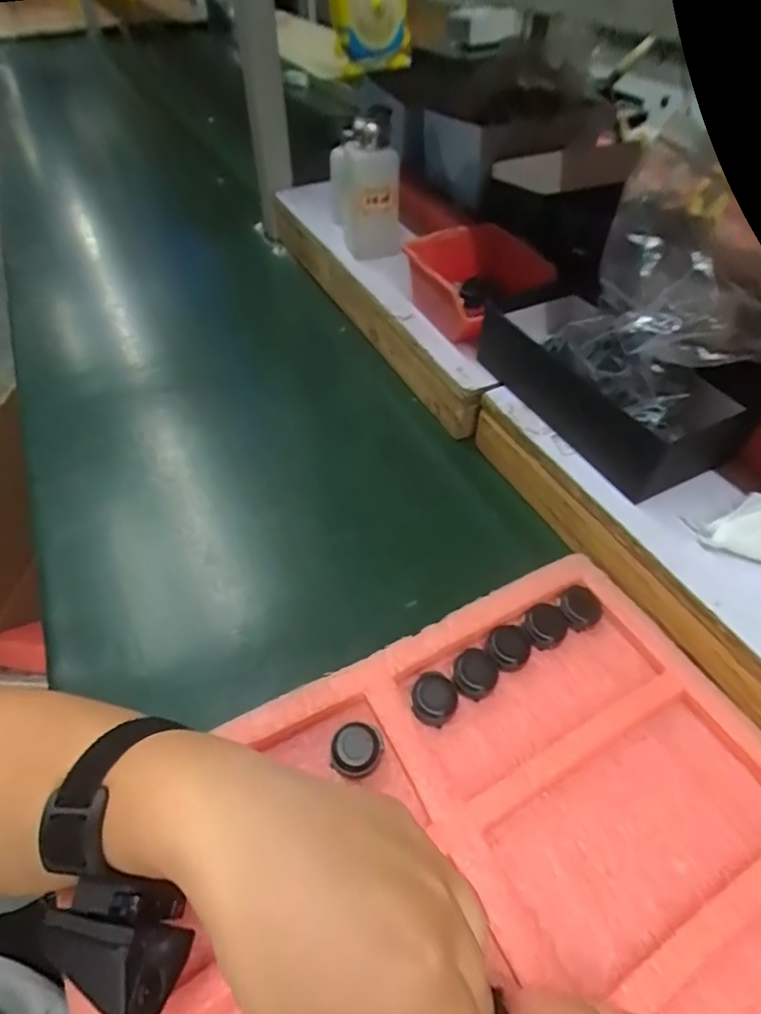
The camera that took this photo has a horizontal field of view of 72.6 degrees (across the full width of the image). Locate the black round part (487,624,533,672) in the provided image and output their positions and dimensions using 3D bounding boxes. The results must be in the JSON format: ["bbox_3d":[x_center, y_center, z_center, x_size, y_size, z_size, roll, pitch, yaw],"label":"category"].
[{"bbox_3d":[0.086,0.096,0.351,0.030,0.014,0.027,-24,54,-20],"label":"black round part"}]

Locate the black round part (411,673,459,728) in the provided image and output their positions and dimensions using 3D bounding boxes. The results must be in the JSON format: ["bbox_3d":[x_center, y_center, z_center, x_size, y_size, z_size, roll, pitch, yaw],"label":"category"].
[{"bbox_3d":[0.035,0.121,0.328,0.028,0.016,0.031,7,50,5],"label":"black round part"}]

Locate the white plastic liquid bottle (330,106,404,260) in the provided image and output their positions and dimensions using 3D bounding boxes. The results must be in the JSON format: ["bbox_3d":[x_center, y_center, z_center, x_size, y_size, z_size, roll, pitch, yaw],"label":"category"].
[{"bbox_3d":[-0.016,-0.352,0.576,0.069,0.130,0.071,-5,50,-5],"label":"white plastic liquid bottle"}]

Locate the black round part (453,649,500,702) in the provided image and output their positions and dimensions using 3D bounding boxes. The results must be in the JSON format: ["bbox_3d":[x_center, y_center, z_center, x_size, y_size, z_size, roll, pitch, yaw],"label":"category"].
[{"bbox_3d":[0.062,0.109,0.340,0.030,0.015,0.028,-30,57,-23],"label":"black round part"}]

